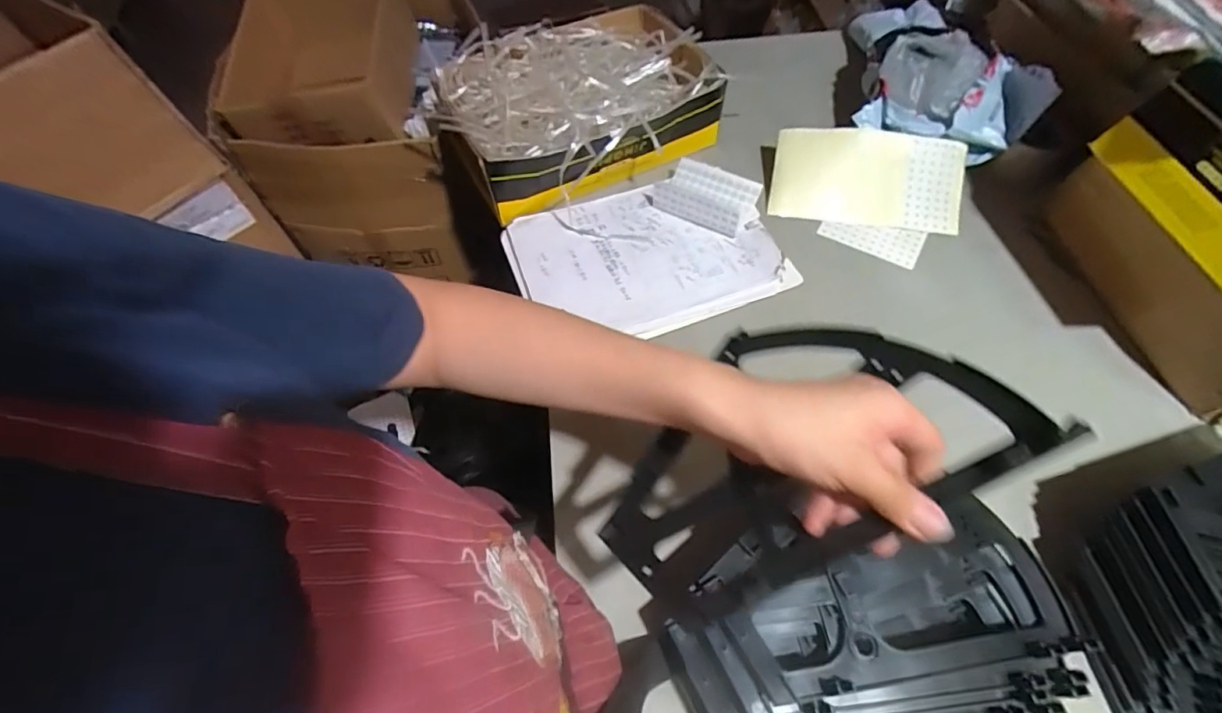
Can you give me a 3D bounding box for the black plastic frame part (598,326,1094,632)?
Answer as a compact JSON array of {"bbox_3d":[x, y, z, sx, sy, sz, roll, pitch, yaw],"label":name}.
[{"bbox_3d":[0.117,0.054,0.371,0.270,0.013,0.183,-27,43,2],"label":"black plastic frame part"}]

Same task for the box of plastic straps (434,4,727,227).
[{"bbox_3d":[-0.046,-0.357,0.754,0.355,0.106,0.269,-25,62,-12],"label":"box of plastic straps"}]

